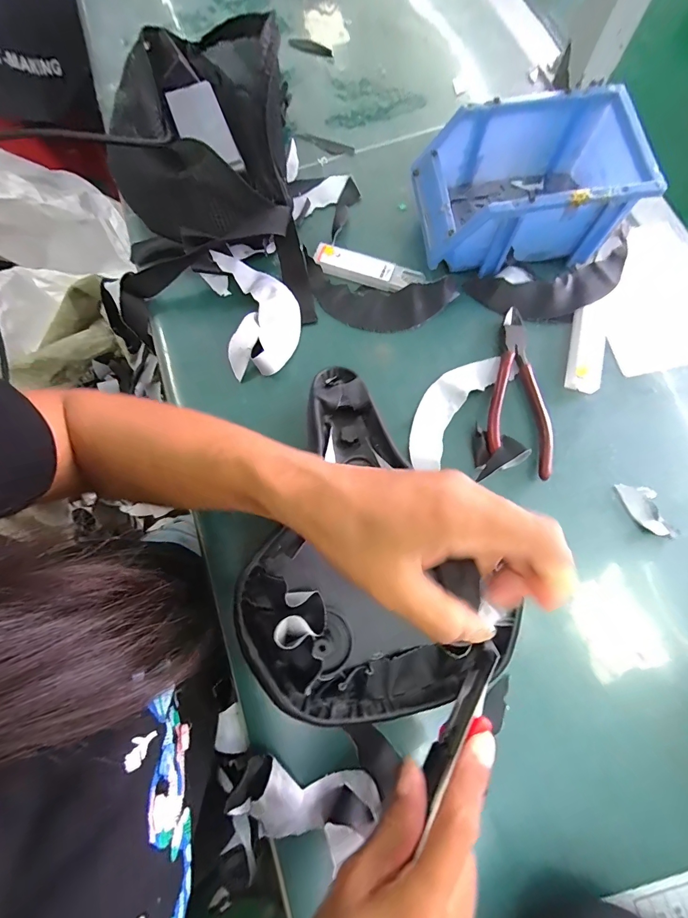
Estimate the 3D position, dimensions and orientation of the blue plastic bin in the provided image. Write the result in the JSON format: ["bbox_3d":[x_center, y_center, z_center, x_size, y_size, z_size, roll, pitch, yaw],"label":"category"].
[{"bbox_3d":[0.160,-0.244,0.344,0.174,0.078,0.116,-8,75,0],"label":"blue plastic bin"}]

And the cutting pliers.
[{"bbox_3d":[0.158,-0.062,0.333,0.055,0.011,0.151,11,76,5],"label":"cutting pliers"}]

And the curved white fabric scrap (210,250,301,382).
[{"bbox_3d":[-0.078,-0.140,0.354,0.068,0.024,0.127,-11,75,-1],"label":"curved white fabric scrap"}]

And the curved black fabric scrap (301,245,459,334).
[{"bbox_3d":[0.027,-0.157,0.361,0.147,0.010,0.067,17,76,6],"label":"curved black fabric scrap"}]

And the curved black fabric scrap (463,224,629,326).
[{"bbox_3d":[0.206,-0.168,0.355,0.167,0.013,0.071,-18,77,-4],"label":"curved black fabric scrap"}]

